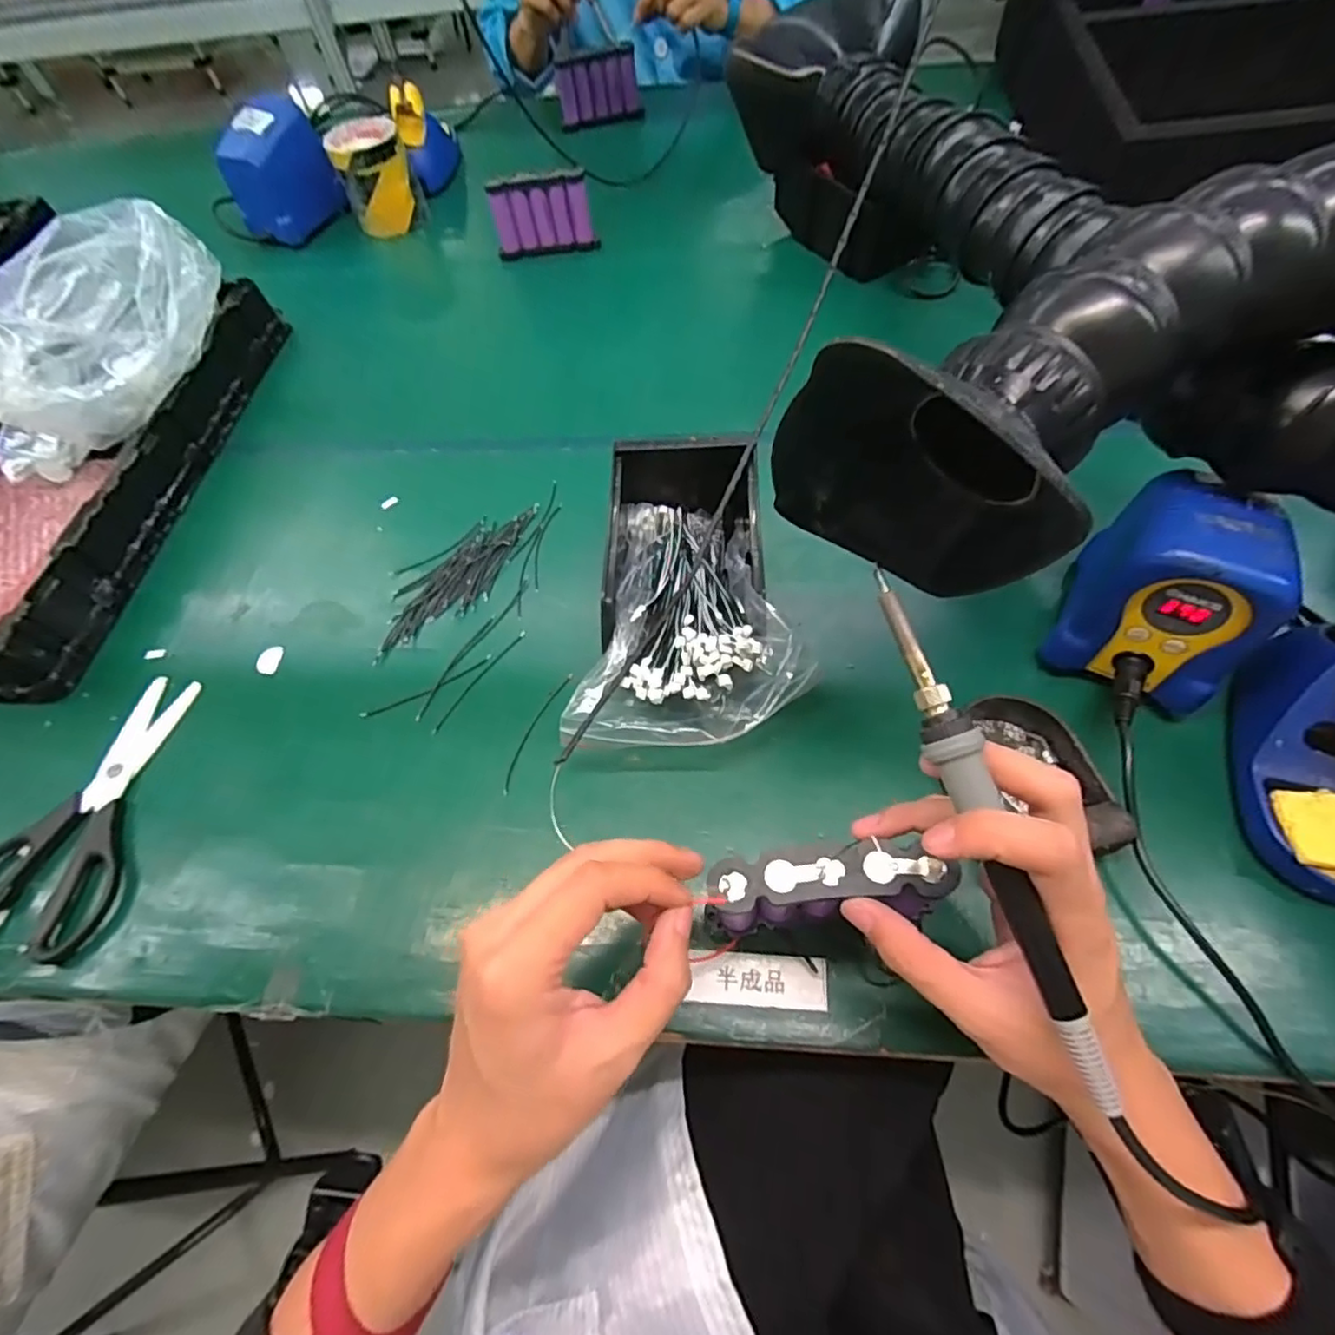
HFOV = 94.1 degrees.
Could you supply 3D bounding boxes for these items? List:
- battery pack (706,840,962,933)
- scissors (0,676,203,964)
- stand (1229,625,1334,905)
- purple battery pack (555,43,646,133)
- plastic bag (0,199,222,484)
[{"bbox_3d":[0.074,0.111,0.303,0.106,0.077,0.028,-4,58,1],"label":"battery pack"},{"bbox_3d":[-0.386,0.090,0.420,0.100,0.008,0.186,7,61,10],"label":"scissors"},{"bbox_3d":[0.381,0.047,0.341,0.085,0.093,0.151,10,61,11],"label":"stand"},{"bbox_3d":[-0.098,-0.828,0.894,0.116,0.084,0.018,-12,58,4],"label":"purple battery pack"},{"bbox_3d":[-0.504,-0.294,0.545,0.105,0.107,0.255,16,77,13],"label":"plastic bag"}]

